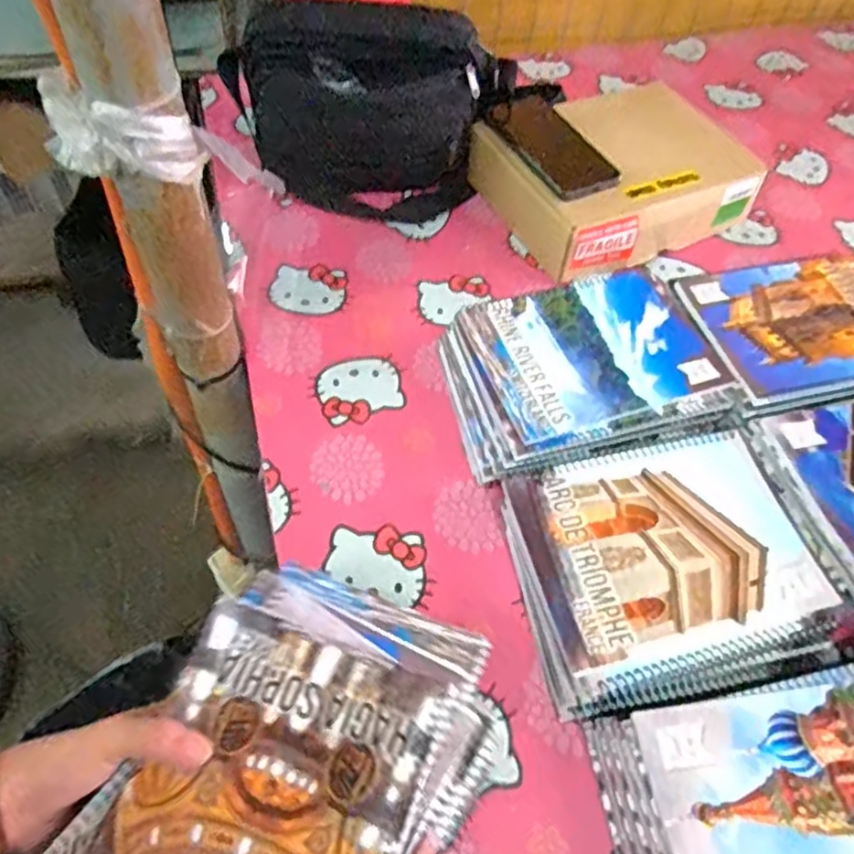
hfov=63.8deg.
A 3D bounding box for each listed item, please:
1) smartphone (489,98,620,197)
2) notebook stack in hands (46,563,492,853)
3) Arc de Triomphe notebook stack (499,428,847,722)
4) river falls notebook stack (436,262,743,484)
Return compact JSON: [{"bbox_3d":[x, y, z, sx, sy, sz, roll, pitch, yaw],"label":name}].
[{"bbox_3d":[0.136,-0.310,0.749,0.085,0.011,0.175,-20,58,-18],"label":"smartphone"},{"bbox_3d":[-0.073,0.200,0.386,0.171,0.059,0.243,25,56,13],"label":"notebook stack in hands"},{"bbox_3d":[0.170,0.106,0.513,0.202,0.072,0.166,-10,56,-11],"label":"Arc de Triomphe notebook stack"},{"bbox_3d":[0.134,-0.040,0.614,0.217,0.073,0.171,-13,56,-13],"label":"river falls notebook stack"}]

